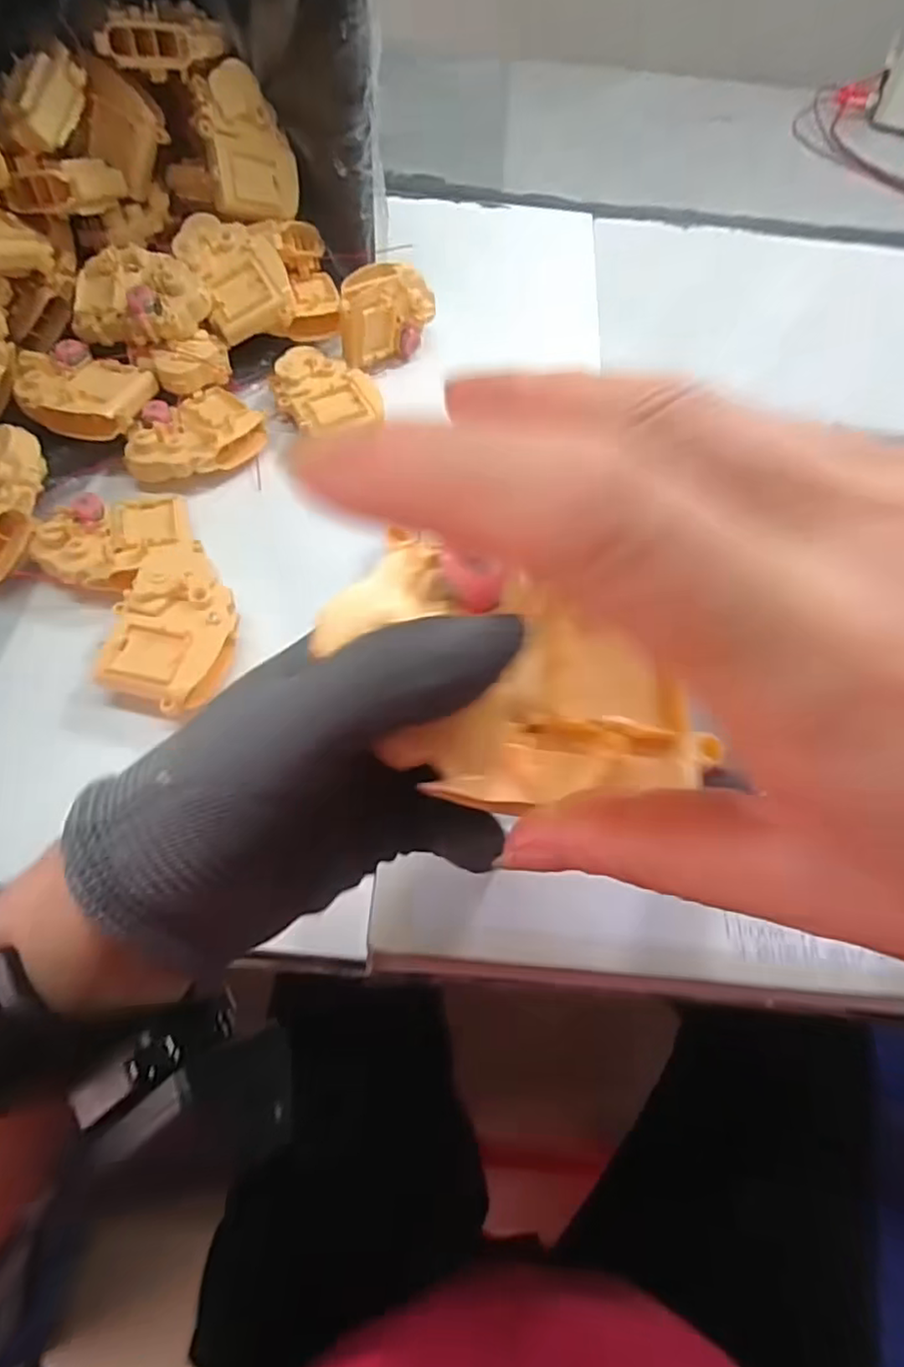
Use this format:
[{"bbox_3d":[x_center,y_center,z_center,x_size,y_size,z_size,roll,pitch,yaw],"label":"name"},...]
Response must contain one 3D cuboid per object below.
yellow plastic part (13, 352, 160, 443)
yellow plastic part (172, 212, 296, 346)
[{"bbox_3d":[-0.264,-0.205,0.454,0.087,0.026,0.057,5,61,-1],"label":"yellow plastic part"},{"bbox_3d":[-0.164,-0.312,0.491,0.066,0.028,0.090,-26,89,-5],"label":"yellow plastic part"}]

